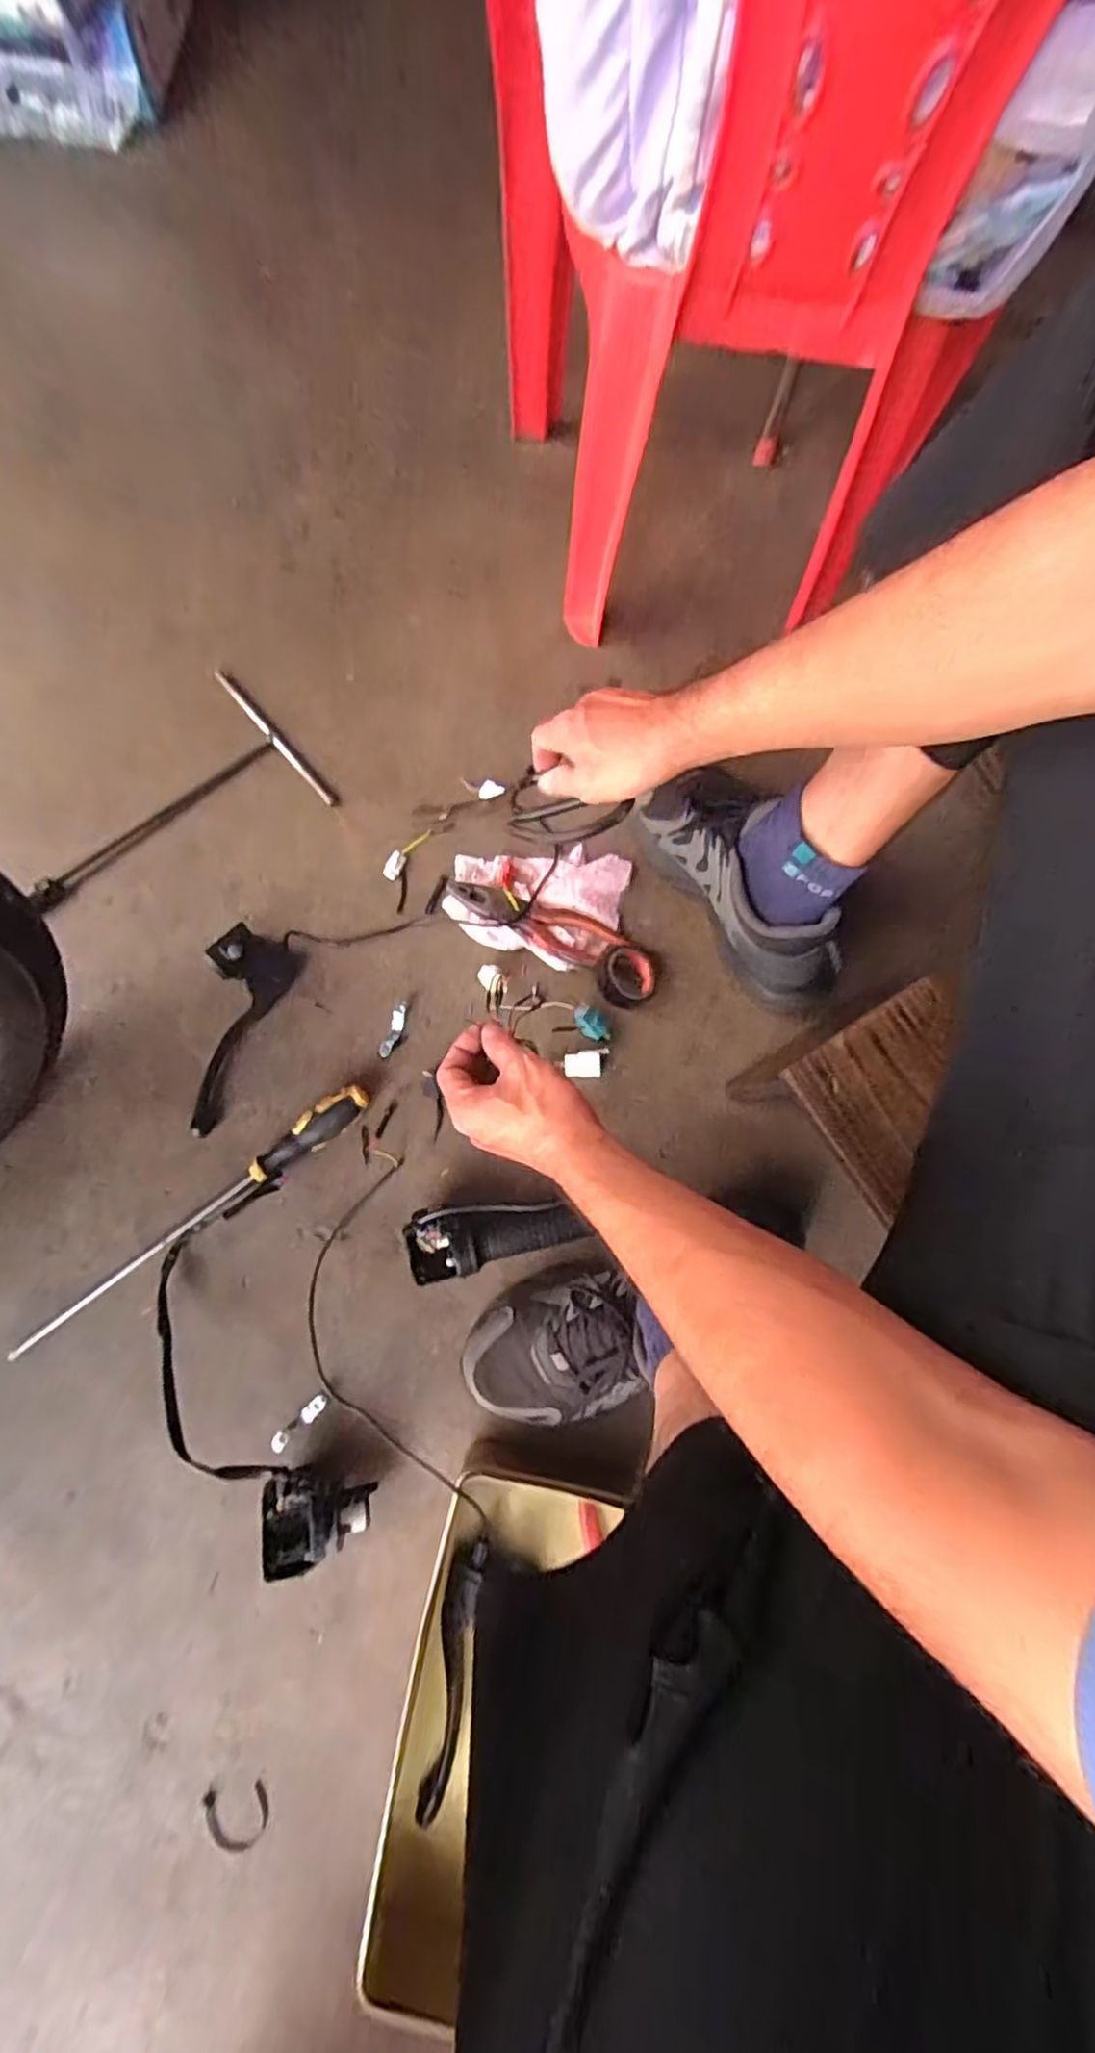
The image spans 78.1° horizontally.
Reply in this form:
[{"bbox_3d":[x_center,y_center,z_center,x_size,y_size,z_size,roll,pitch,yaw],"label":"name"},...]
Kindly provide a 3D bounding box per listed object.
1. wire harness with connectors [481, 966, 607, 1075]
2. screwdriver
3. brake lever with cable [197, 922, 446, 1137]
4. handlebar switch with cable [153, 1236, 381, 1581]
[{"bbox_3d":[-0.006,-0.009,0.609,0.138,0.034,0.061,28,78,5],"label":"wire harness with connectors"},{"bbox_3d":[-0.291,0.163,0.562,0.339,0.028,0.028,-39,79,-9],"label":"screwdriver"},{"bbox_3d":[-0.246,-0.043,0.601,0.113,0.055,0.279,40,79,9],"label":"brake lever with cable"},{"bbox_3d":[-0.241,0.289,0.516,0.097,0.053,0.260,-43,80,-9],"label":"handlebar switch with cable"}]

